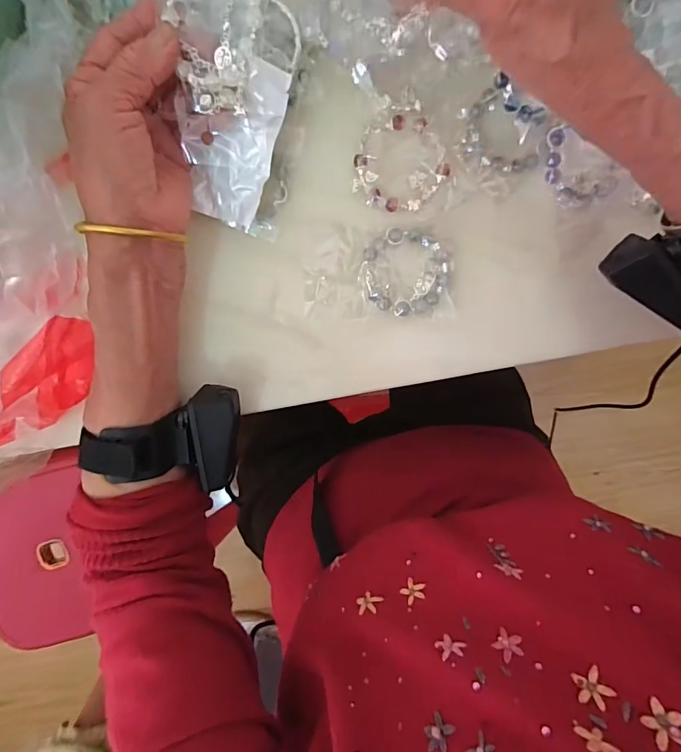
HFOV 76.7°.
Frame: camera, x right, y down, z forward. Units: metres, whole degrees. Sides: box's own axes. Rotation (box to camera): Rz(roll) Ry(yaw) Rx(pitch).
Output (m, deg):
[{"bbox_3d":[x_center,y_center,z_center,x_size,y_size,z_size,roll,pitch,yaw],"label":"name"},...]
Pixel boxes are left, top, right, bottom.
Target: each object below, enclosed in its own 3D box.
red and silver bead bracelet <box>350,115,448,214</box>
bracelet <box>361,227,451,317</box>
[{"bbox_3d":[0.040,-0.143,0.292,0.059,0.006,0.061,39,93,-2],"label":"red and silver bead bracelet"},{"bbox_3d":[0.045,-0.072,0.299,0.058,0.005,0.057,0,94,0],"label":"bracelet"}]

